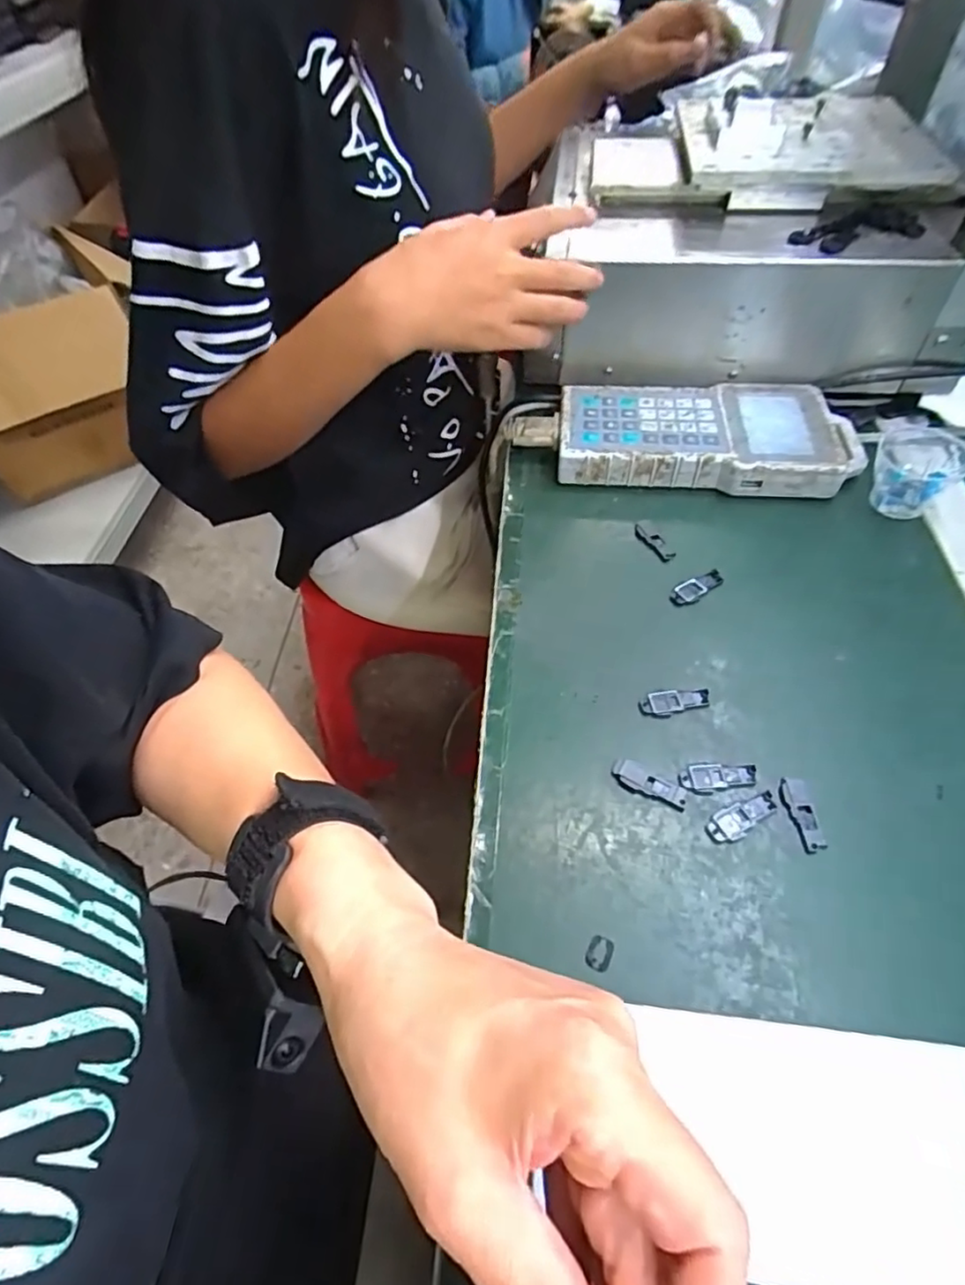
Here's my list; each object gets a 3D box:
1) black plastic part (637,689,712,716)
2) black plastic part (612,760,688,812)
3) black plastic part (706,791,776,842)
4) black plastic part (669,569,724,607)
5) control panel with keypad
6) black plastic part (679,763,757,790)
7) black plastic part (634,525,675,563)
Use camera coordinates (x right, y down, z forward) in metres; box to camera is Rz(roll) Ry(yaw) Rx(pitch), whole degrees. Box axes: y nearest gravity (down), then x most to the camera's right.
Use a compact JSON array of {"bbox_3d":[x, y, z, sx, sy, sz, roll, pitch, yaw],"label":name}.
[{"bbox_3d":[0.111,0.034,0.360,0.041,0.004,0.014,-6,52,0],"label":"black plastic part"},{"bbox_3d":[0.088,0.075,0.331,0.039,0.004,0.015,25,59,22],"label":"black plastic part"},{"bbox_3d":[0.133,0.088,0.319,0.039,0.004,0.014,-26,55,-15],"label":"black plastic part"},{"bbox_3d":[0.142,-0.037,0.418,0.040,0.004,0.017,-31,56,-18],"label":"black plastic part"},{"bbox_3d":[0.175,-0.162,0.491,0.224,0.035,0.104,3,53,7],"label":"control panel with keypad"},{"bbox_3d":[0.125,0.070,0.332,0.040,0.004,0.014,-5,52,2],"label":"black plastic part"},{"bbox_3d":[0.121,-0.072,0.444,0.013,0.004,0.036,-30,56,-17],"label":"black plastic part"}]

